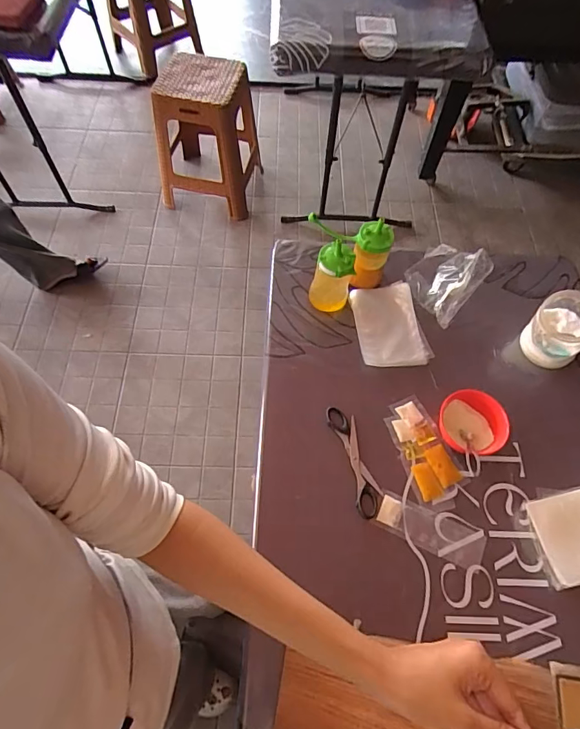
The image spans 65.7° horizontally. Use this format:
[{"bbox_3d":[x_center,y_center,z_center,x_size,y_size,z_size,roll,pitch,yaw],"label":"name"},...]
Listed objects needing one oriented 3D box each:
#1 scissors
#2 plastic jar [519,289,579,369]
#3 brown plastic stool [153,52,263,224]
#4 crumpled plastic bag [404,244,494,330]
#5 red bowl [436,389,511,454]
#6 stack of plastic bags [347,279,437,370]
[{"bbox_3d":[0.099,0.144,0.684,0.041,0.008,0.171,-13,64,-10],"label":"scissors"},{"bbox_3d":[0.444,-0.057,0.743,0.088,0.113,0.082,1,63,-3],"label":"plastic jar"},{"bbox_3d":[-0.314,-0.874,1.713,0.333,0.496,0.357,11,63,2],"label":"brown plastic stool"},{"bbox_3d":[0.291,-0.165,0.837,0.115,0.027,0.168,38,67,15],"label":"crumpled plastic bag"},{"bbox_3d":[0.283,0.088,0.693,0.089,0.060,0.096,1,63,-3],"label":"red bowl"},{"bbox_3d":[0.174,-0.070,0.790,0.114,0.015,0.160,-7,64,-7],"label":"stack of plastic bags"}]

